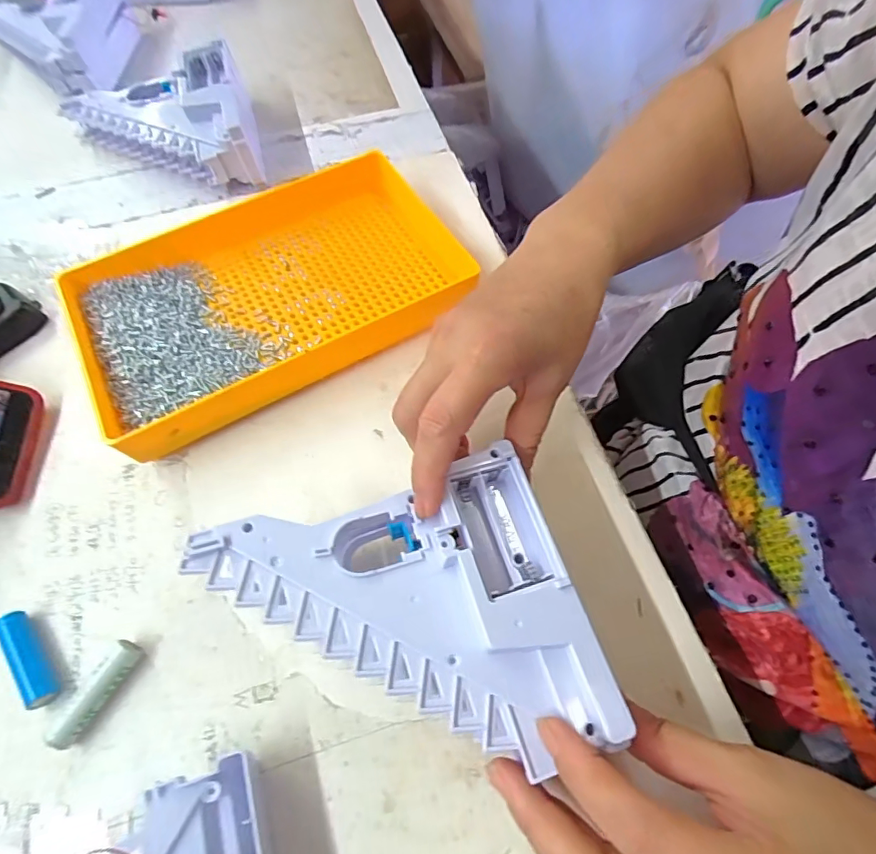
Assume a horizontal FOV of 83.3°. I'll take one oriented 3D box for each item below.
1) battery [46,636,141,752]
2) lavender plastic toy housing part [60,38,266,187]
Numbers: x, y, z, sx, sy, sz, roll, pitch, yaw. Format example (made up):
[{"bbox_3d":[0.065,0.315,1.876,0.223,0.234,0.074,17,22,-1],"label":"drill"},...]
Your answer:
[{"bbox_3d":[-0.165,0.130,0.240,0.012,0.015,0.049,23,65,11],"label":"battery"},{"bbox_3d":[-0.234,-0.253,0.416,0.161,0.053,0.129,-14,63,-8],"label":"lavender plastic toy housing part"}]

